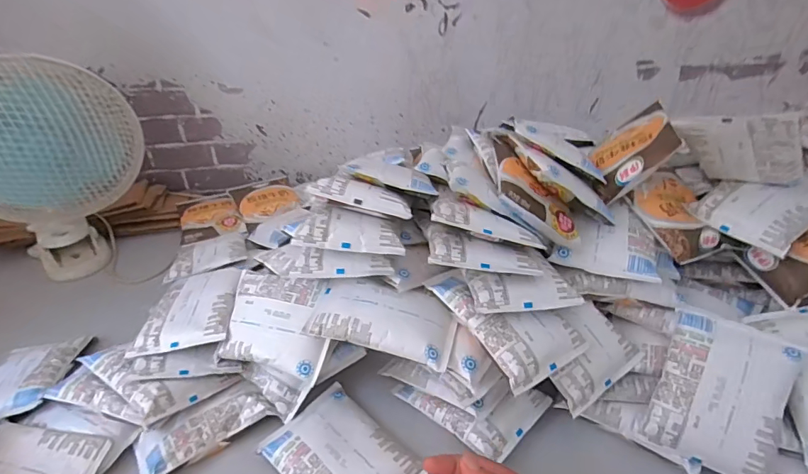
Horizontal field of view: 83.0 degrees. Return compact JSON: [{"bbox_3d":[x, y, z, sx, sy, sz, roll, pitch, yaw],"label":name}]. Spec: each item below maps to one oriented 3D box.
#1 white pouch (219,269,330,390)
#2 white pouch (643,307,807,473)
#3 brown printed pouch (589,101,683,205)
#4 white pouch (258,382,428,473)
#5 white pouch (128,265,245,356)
[{"bbox_3d":[-0.127,0.084,0.455,0.127,0.023,0.092,9,62,20],"label":"white pouch"},{"bbox_3d":[0.274,0.134,0.394,0.092,0.022,0.126,17,83,24],"label":"white pouch"},{"bbox_3d":[0.238,-0.091,0.476,0.083,0.020,0.112,-34,24,34],"label":"brown printed pouch"},{"bbox_3d":[-0.058,0.197,0.411,0.128,0.016,0.093,27,45,35],"label":"white pouch"},{"bbox_3d":[-0.223,0.073,0.492,0.094,0.011,0.121,-5,36,5],"label":"white pouch"}]

